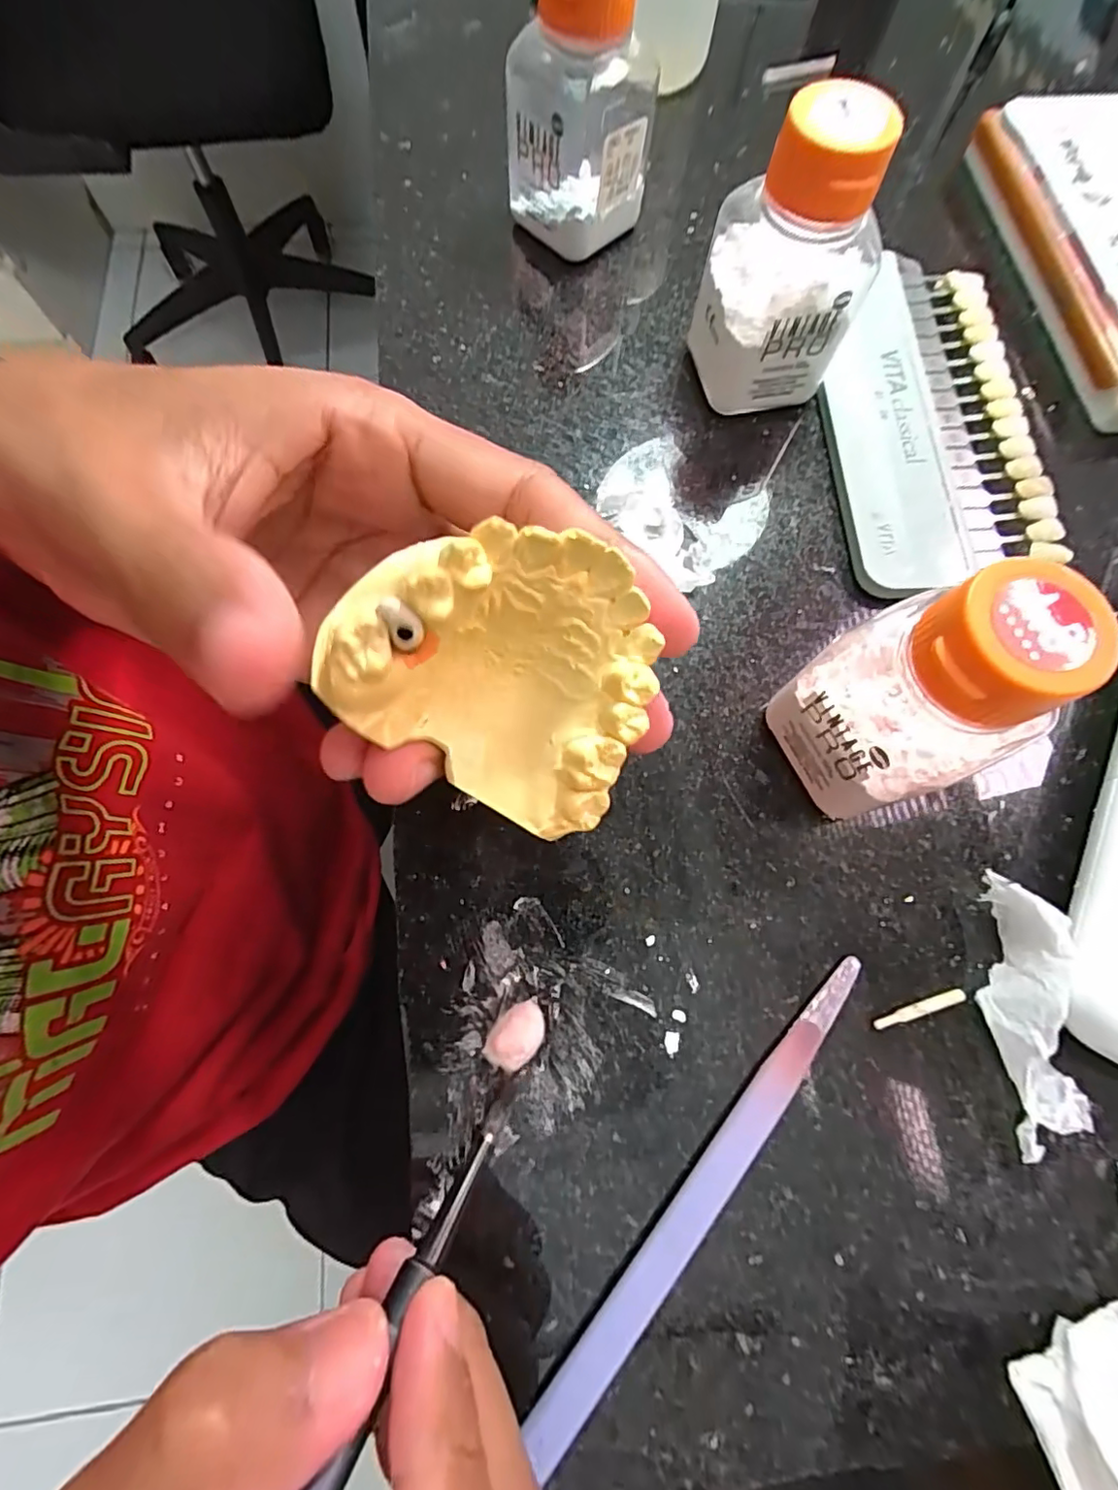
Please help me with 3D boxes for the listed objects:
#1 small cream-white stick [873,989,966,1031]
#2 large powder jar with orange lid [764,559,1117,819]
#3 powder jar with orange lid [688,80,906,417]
[{"bbox_3d":[0.095,0.069,0.150,0.026,0.004,0.004,-16,77,-6],"label":"small cream-white stick"},{"bbox_3d":[0.082,-0.010,0.136,0.032,0.074,0.042,-27,78,-8],"label":"large powder jar with orange lid"},{"bbox_3d":[0.067,-0.146,0.175,0.039,0.071,0.041,-13,74,-6],"label":"powder jar with orange lid"}]

